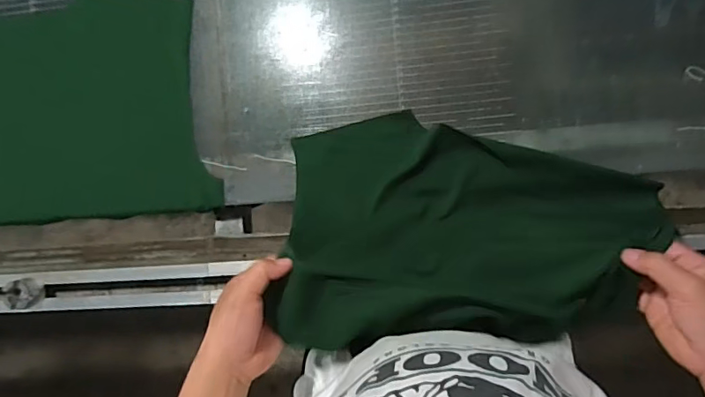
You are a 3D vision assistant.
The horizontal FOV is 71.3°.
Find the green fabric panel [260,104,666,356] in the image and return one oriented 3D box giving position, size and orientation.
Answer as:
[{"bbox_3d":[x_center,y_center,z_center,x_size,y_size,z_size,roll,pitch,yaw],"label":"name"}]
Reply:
[{"bbox_3d":[0.108,0.025,0.530,0.364,0.130,0.230,2,90,8],"label":"green fabric panel"}]

